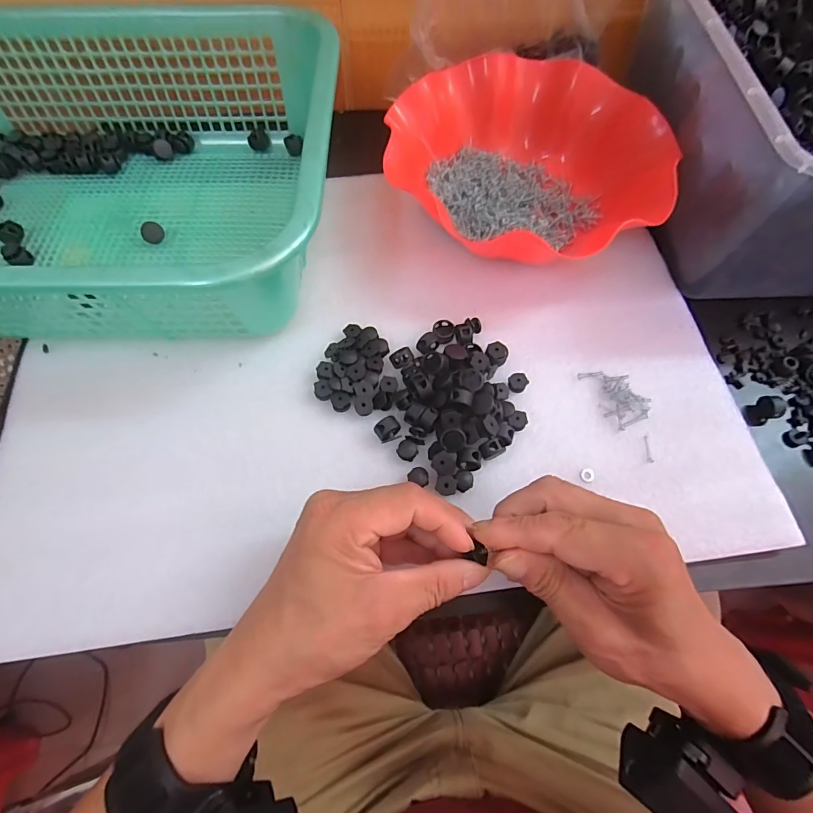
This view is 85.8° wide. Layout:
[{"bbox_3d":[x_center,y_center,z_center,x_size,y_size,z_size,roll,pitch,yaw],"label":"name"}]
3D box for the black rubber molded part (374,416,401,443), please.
[{"bbox_3d":[-0.012,0.017,0.300,0.017,0.011,0.015,-32,72,-14],"label":"black rubber molded part"}]

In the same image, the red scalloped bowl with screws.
[{"bbox_3d":[0.094,-0.210,0.375,0.216,0.056,0.196,-25,71,-12],"label":"red scalloped bowl with screws"}]

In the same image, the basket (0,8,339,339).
[{"bbox_3d":[-0.244,-0.181,0.327,0.378,0.102,0.286,-1,68,-2],"label":"basket"}]

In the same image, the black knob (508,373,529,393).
[{"bbox_3d":[0.082,-0.017,0.323,0.013,0.009,0.013,1,68,-2],"label":"black knob"}]

